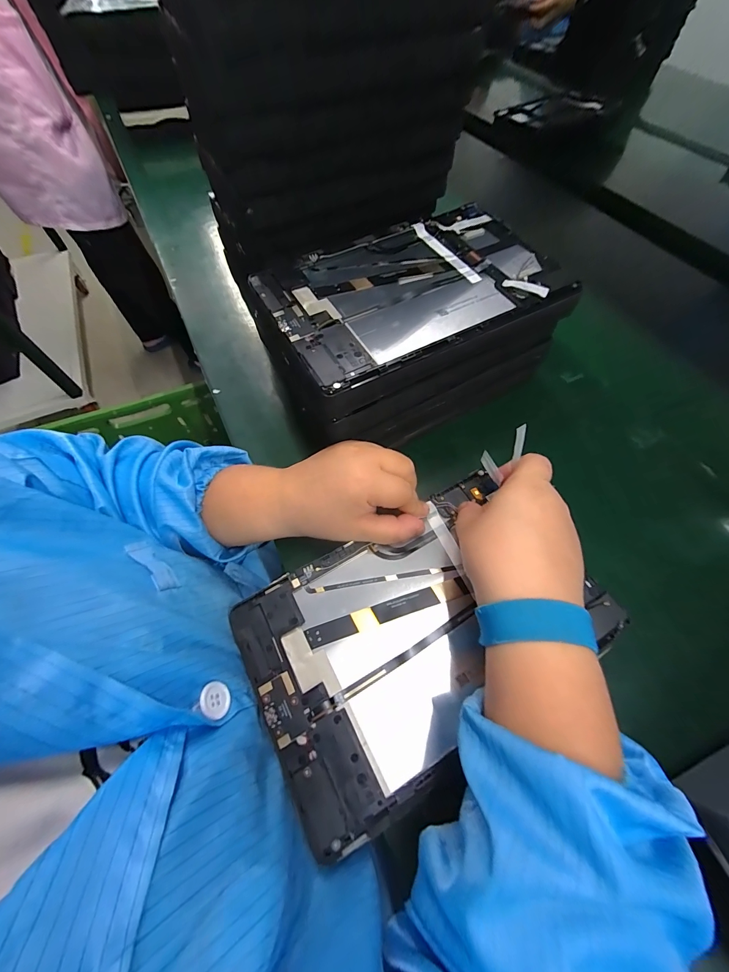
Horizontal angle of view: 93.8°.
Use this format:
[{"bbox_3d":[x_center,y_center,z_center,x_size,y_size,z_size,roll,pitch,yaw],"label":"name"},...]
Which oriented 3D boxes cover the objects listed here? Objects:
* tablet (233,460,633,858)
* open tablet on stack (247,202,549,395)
[{"bbox_3d":[0.039,0.095,0.236,0.228,0.008,0.150,-28,65,-13],"label":"tablet"},{"bbox_3d":[0.038,-0.171,0.286,0.234,0.007,0.148,-29,66,-13],"label":"open tablet on stack"}]

